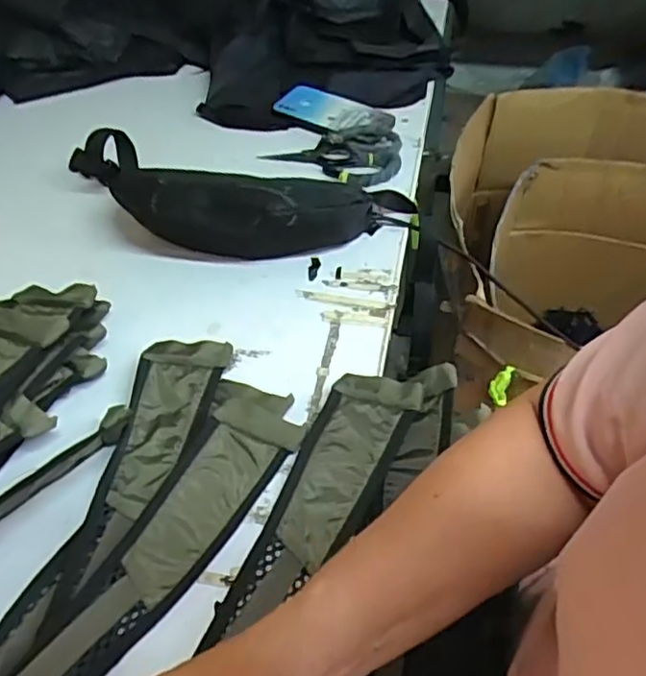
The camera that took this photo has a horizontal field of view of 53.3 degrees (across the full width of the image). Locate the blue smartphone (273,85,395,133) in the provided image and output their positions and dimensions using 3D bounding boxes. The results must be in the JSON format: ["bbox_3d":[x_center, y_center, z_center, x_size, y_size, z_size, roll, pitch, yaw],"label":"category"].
[{"bbox_3d":[0.018,-0.321,0.907,0.174,0.013,0.078,25,54,21],"label":"blue smartphone"}]

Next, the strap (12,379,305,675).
[{"bbox_3d":[-0.154,0.207,0.448,0.074,0.023,0.453,22,53,18],"label":"strap"}]

